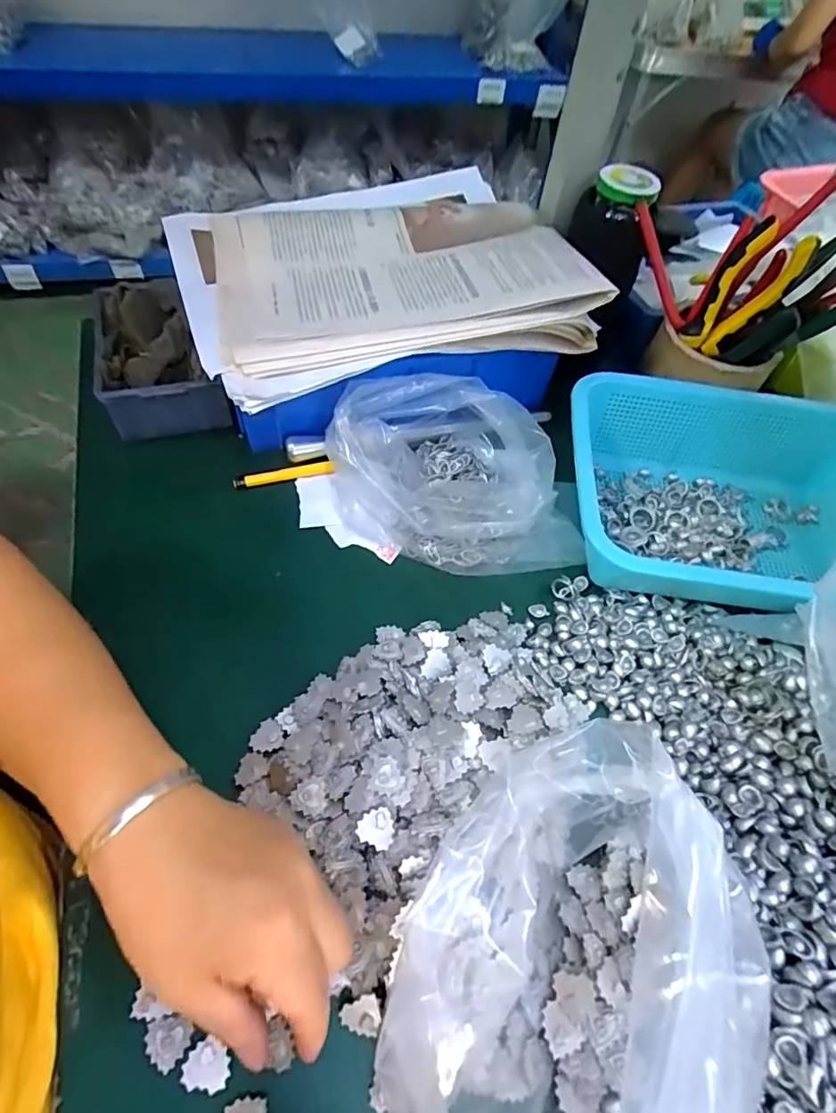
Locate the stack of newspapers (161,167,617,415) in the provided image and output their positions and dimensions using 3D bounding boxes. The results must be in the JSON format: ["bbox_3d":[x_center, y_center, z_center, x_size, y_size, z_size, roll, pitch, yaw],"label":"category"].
[{"bbox_3d":[-0.035,-0.237,0.434,0.297,0.035,0.247,-15,59,-16],"label":"stack of newspapers"}]

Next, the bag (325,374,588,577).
[{"bbox_3d":[0.032,-0.060,0.408,0.174,0.073,0.143,-15,59,-15],"label":"bag"}]

